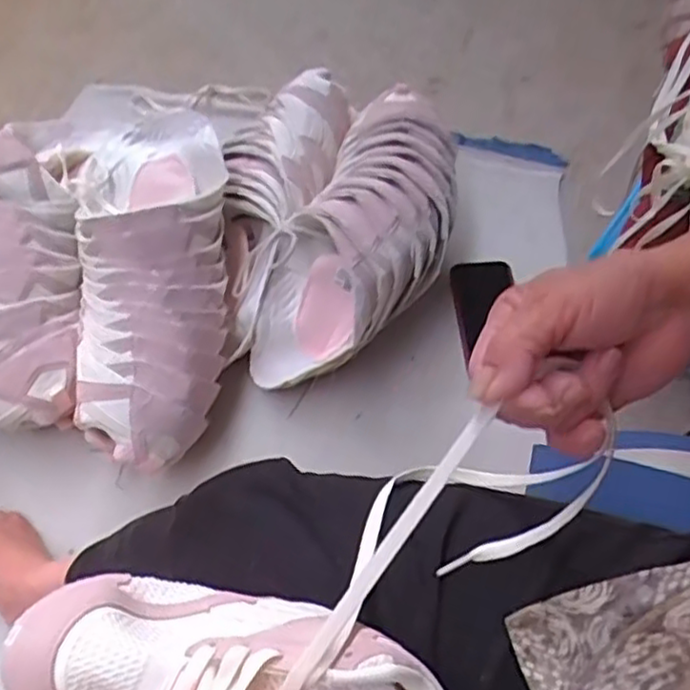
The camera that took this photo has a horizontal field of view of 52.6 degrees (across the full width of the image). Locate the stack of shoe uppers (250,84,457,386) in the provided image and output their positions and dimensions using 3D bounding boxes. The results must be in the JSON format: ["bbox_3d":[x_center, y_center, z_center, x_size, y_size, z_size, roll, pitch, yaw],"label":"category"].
[{"bbox_3d":[0.020,-0.130,0.823,0.175,0.126,0.398,26,79,14],"label":"stack of shoe uppers"}]

